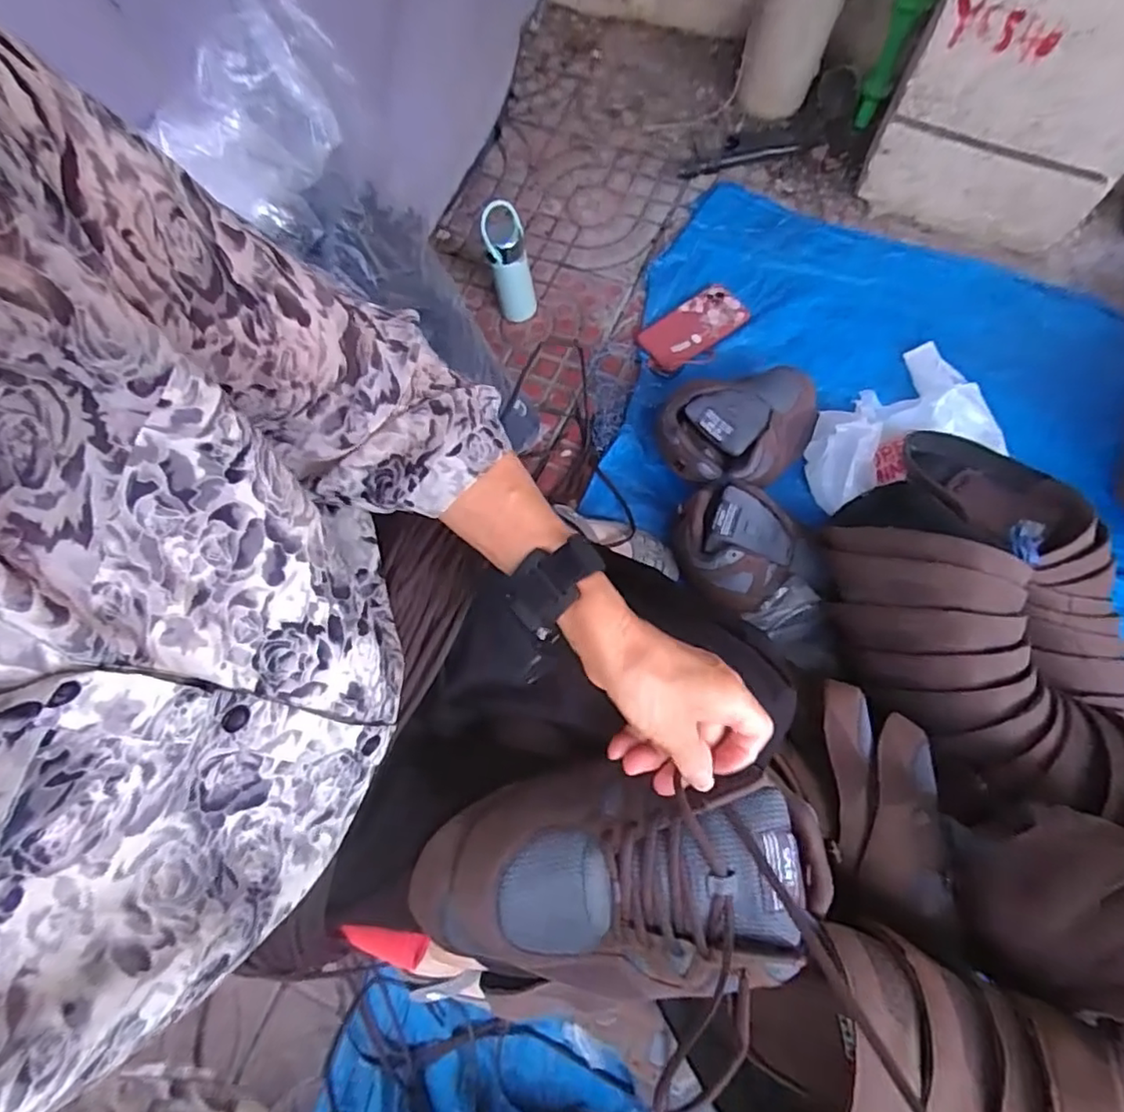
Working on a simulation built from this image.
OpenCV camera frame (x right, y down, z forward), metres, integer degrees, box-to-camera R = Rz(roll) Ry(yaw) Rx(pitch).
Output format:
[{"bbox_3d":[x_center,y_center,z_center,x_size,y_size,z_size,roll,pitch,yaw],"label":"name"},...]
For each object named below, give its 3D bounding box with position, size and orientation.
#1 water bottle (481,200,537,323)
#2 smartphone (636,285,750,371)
[{"bbox_3d":[-0.076,-0.413,0.897,0.058,0.171,0.074,-15,72,-3],"label":"water bottle"},{"bbox_3d":[0.197,-0.340,0.927,0.165,0.017,0.082,-36,74,-9],"label":"smartphone"}]

